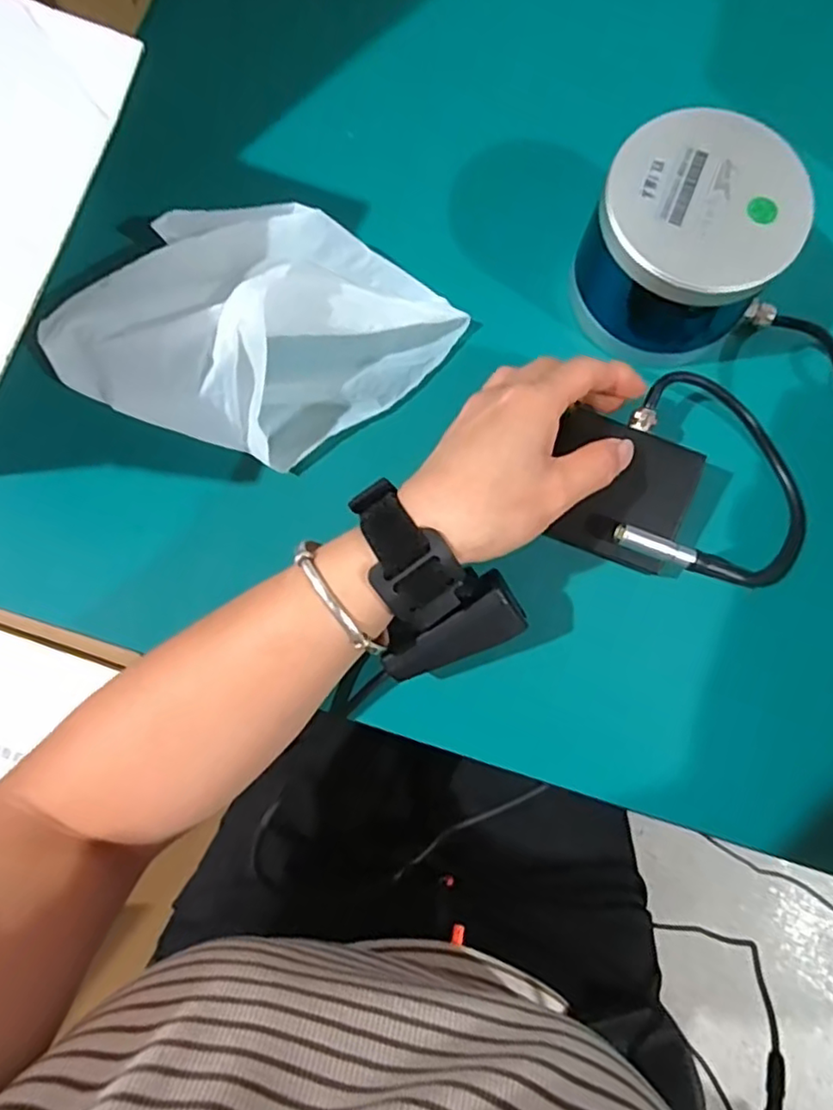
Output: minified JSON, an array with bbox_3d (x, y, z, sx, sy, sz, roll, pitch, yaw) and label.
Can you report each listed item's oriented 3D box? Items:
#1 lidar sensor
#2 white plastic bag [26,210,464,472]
[{"bbox_3d":[0.144,-0.161,0.346,0.100,0.079,0.094,0,80,0],"label":"lidar sensor"},{"bbox_3d":[-0.088,-0.121,0.349,0.183,0.058,0.141,27,81,4],"label":"white plastic bag"}]

